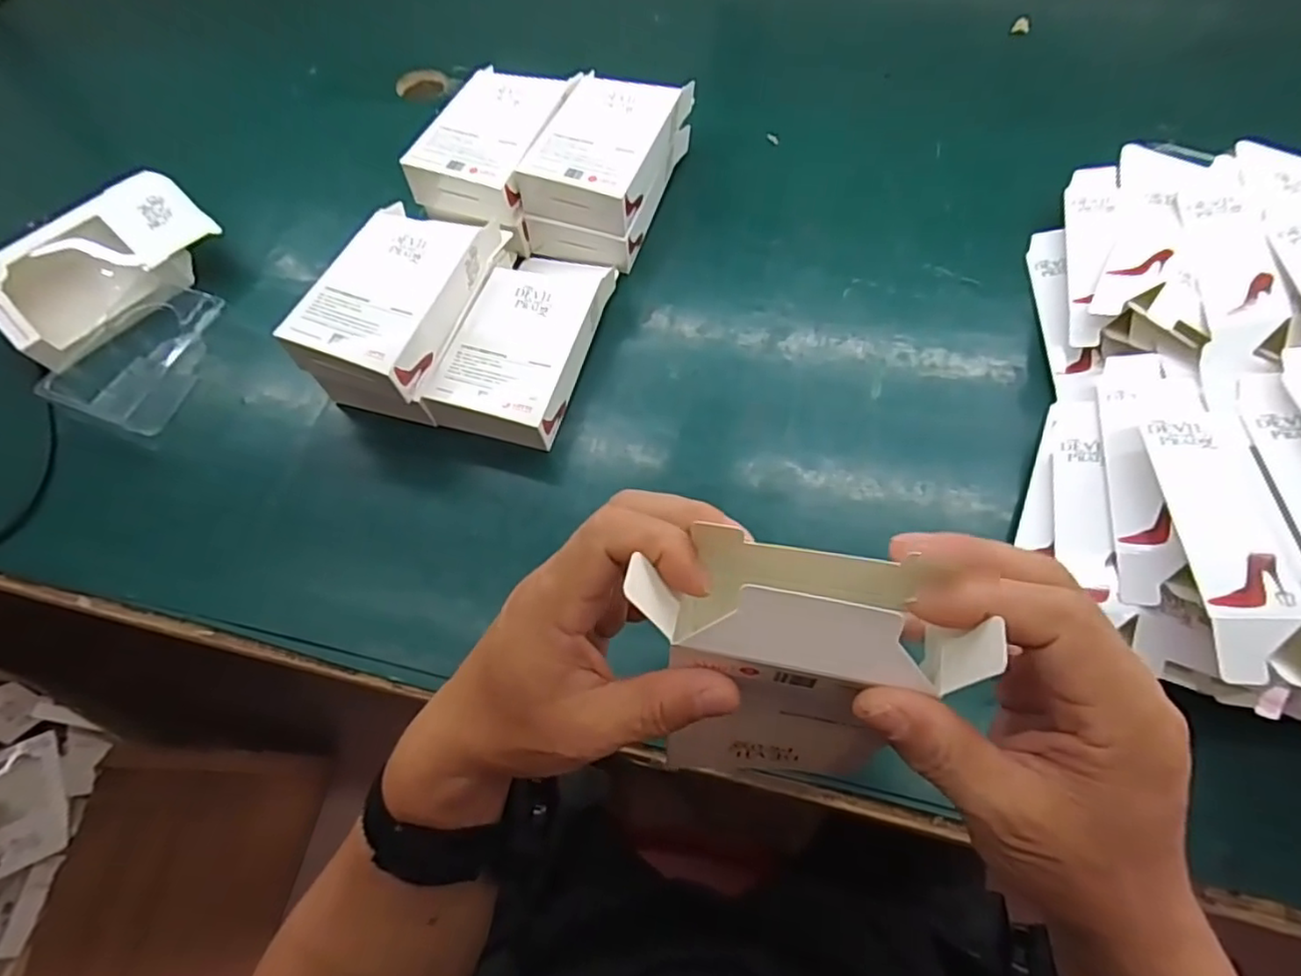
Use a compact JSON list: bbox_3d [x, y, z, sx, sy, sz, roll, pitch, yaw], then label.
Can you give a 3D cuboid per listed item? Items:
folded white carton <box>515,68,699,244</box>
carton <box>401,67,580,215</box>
[{"bbox_3d":[-0.038,-0.294,0.556,0.100,0.051,0.155,19,67,13],"label":"folded white carton"},{"bbox_3d":[-0.138,-0.302,0.562,0.100,0.044,0.150,18,67,12],"label":"carton"}]

